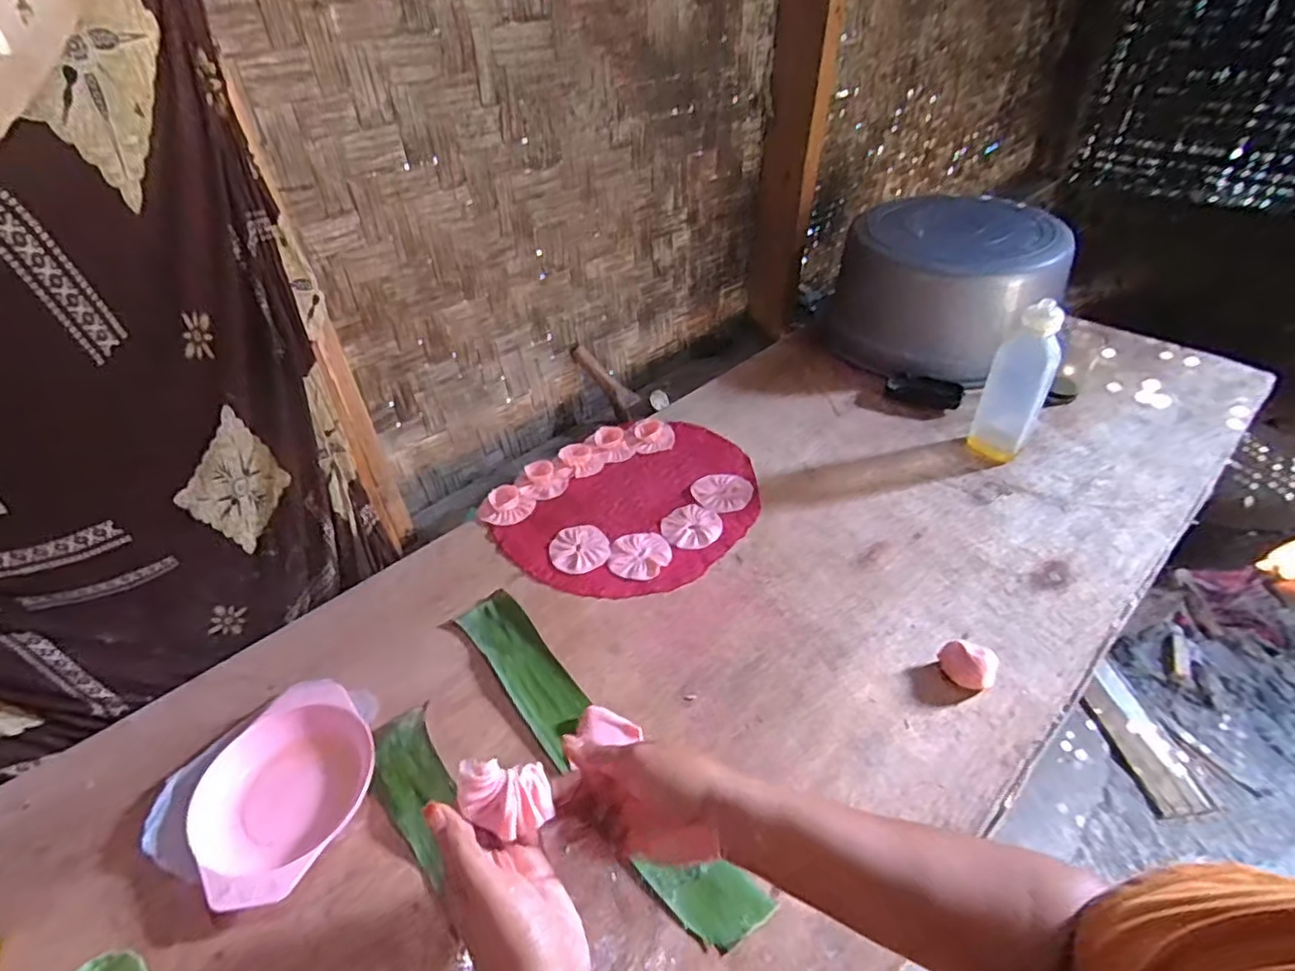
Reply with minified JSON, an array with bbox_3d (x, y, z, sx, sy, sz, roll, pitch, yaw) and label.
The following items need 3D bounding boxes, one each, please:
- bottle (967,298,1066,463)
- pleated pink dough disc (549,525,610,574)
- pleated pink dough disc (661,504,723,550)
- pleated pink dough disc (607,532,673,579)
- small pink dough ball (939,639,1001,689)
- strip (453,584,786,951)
[{"bbox_3d":[0.480,-0.129,0.815,0.073,0.227,0.055,22,46,26],"label":"bottle"},{"bbox_3d":[-0.085,0.078,0.786,0.072,0.004,0.078,-2,41,1],"label":"pleated pink dough disc"},{"bbox_3d":[0.056,0.052,0.808,0.075,0.006,0.073,-2,41,1],"label":"pleated pink dough disc"},{"bbox_3d":[-0.009,0.084,0.772,0.073,0.006,0.069,7,42,11],"label":"pleated pink dough disc"},{"bbox_3d":[0.318,0.176,0.622,0.041,0.030,0.052,-32,49,-30],"label":"small pink dough ball"},{"bbox_3d":[-0.061,0.240,0.597,0.065,0.009,0.416,-30,47,-28],"label":"strip"}]

